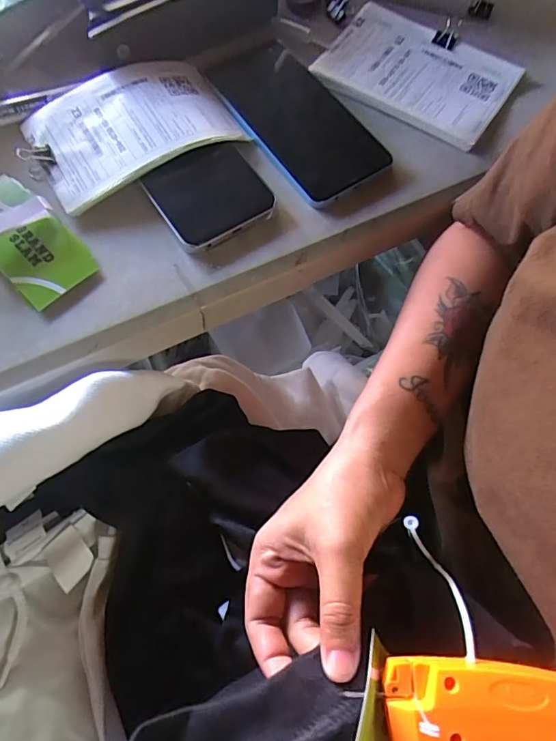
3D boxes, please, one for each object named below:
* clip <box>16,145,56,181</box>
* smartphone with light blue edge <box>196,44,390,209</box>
[{"bbox_3d":[-0.175,-0.154,0.342,0.023,0.020,0.021,-30,75,-12],"label":"clip"},{"bbox_3d":[0.007,-0.209,0.377,0.084,0.016,0.185,-31,71,-16],"label":"smartphone with light blue edge"}]

